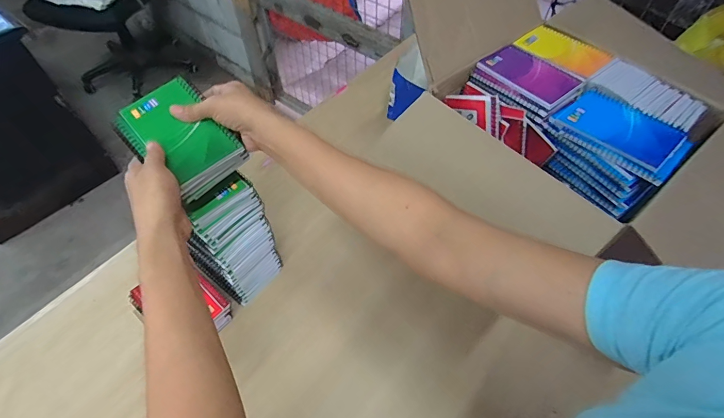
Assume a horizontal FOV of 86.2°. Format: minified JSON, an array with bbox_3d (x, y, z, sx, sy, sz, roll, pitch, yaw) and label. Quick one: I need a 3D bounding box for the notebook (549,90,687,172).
[{"bbox_3d":[0.333,-0.109,0.502,0.080,0.014,0.134,-37,61,-22],"label":"notebook"}]

